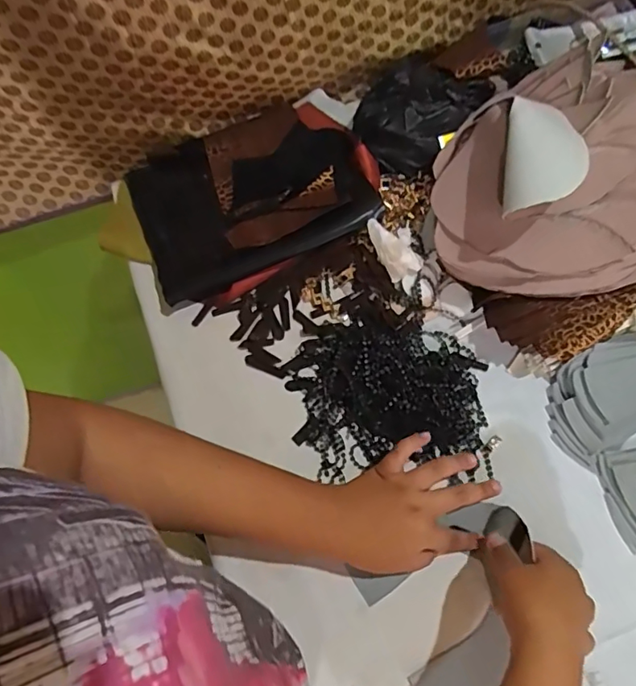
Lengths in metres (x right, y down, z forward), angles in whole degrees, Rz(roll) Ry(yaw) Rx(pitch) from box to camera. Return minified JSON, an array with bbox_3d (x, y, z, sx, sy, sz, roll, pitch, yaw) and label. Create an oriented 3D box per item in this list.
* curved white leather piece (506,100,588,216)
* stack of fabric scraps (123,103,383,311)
[{"bbox_3d":[0.183,-0.155,0.419,0.054,0.037,0.102,5,68,7],"label":"curved white leather piece"},{"bbox_3d":[-0.077,-0.176,0.581,0.256,0.047,0.219,-22,69,-8],"label":"stack of fabric scraps"}]

